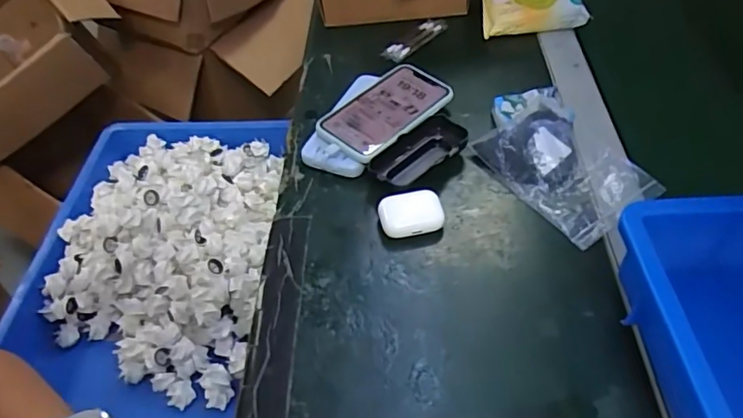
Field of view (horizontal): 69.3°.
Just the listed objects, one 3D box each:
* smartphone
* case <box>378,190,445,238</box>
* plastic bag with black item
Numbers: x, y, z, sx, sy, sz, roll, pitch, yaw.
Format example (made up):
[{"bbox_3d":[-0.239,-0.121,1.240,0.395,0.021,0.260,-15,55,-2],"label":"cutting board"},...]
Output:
[{"bbox_3d":[0.018,-0.109,0.586,0.155,0.010,0.079,-37,62,-28],"label":"smartphone"},{"bbox_3d":[0.037,0.006,0.501,0.058,0.021,0.039,-7,49,-4],"label":"case"},{"bbox_3d":[0.191,-0.043,0.535,0.109,0.027,0.150,-28,54,-22],"label":"plastic bag with black item"}]

